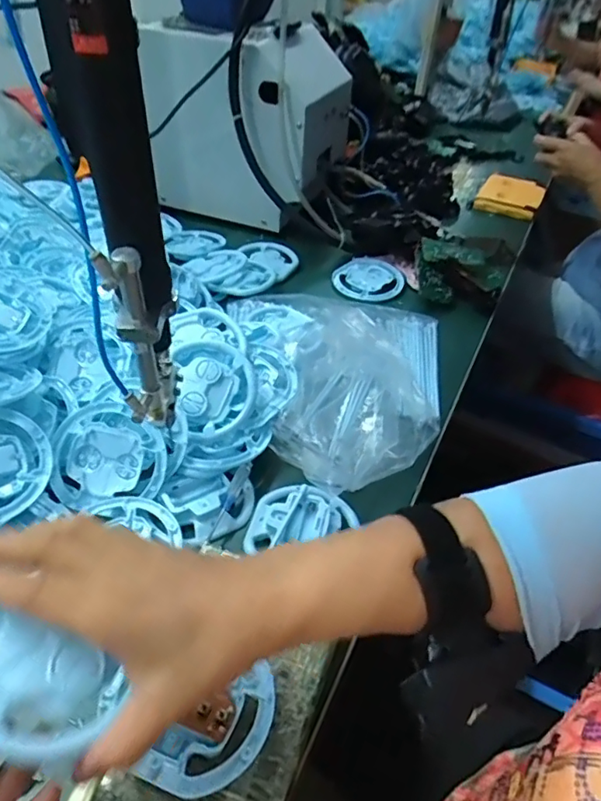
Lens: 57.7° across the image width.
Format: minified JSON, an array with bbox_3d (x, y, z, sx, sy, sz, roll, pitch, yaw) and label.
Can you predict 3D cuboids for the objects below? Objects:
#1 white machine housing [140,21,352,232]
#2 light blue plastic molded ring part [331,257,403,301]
[{"bbox_3d":[-0.086,-0.451,0.894,0.277,0.254,0.195,17,44,14],"label":"white machine housing"},{"bbox_3d":[0.105,-0.185,0.831,0.105,0.013,0.111,2,42,-2],"label":"light blue plastic molded ring part"}]

